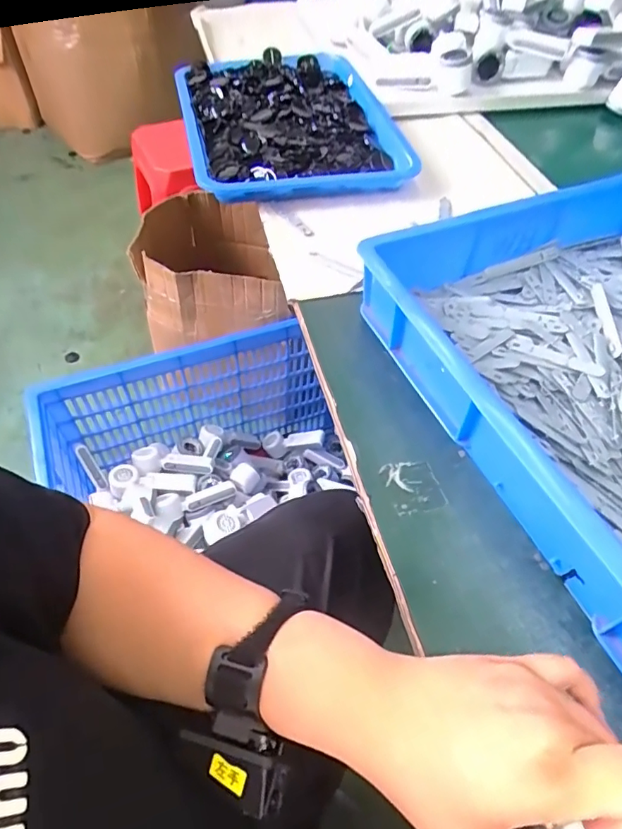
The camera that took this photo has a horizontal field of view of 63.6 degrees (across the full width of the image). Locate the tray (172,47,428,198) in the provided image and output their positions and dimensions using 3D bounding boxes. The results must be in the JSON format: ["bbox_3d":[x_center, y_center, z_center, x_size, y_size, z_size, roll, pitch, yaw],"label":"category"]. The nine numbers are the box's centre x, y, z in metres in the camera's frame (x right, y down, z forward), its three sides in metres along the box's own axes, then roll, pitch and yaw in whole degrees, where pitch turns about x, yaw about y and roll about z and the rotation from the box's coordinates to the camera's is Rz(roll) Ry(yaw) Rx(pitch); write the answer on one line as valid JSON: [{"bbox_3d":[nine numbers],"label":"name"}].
[{"bbox_3d":[-0.033,-0.487,0.833,0.346,0.060,0.455,-10,54,-11],"label":"tray"}]

